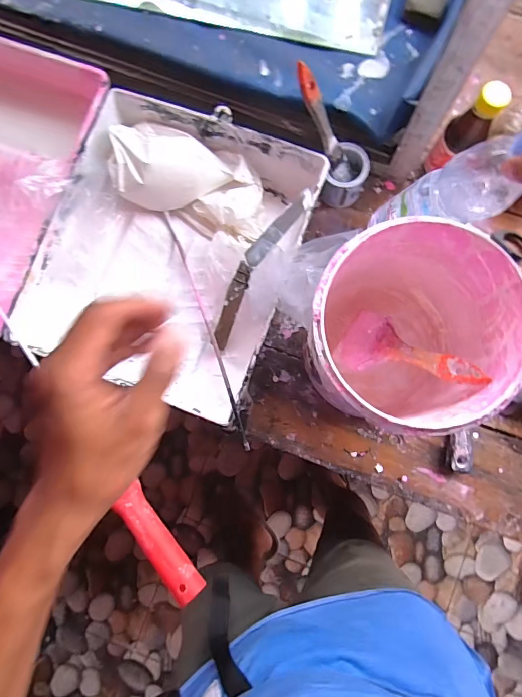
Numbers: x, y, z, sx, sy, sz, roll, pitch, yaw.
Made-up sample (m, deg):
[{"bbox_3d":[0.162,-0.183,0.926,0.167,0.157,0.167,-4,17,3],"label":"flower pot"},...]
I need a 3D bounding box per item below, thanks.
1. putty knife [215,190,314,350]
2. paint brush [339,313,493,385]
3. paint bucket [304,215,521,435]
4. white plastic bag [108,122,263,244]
[{"bbox_3d":[-0.005,-0.095,0.467,0.030,0.032,0.199,32,87,5],"label":"putty knife"},{"bbox_3d":[0.154,0.005,0.426,0.161,0.013,0.067,23,84,48],"label":"paint brush"},{"bbox_3d":[0.138,-0.014,0.422,0.177,0.185,0.175,0,84,2],"label":"paint bucket"},{"bbox_3d":[-0.092,-0.215,0.503,0.214,0.052,0.109,22,86,4],"label":"white plastic bag"}]

